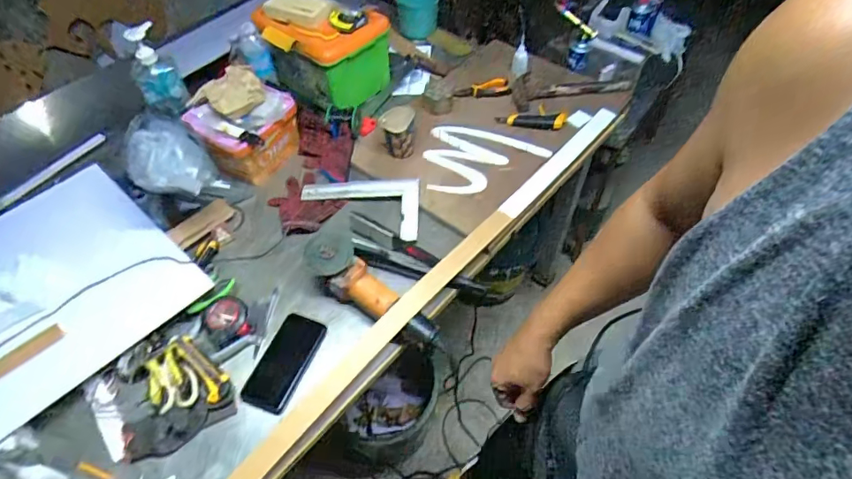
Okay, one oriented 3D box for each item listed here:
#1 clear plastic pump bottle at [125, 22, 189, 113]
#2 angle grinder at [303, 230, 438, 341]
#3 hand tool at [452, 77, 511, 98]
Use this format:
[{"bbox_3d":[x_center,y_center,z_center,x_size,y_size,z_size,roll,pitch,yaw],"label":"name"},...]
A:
[{"bbox_3d":[-0.575,-0.357,1.045,0.094,0.169,0.054,-30,58,-19],"label":"clear plastic pump bottle"},{"bbox_3d":[-0.109,0.085,0.863,0.098,0.076,0.292,-38,61,-23],"label":"angle grinder"},{"bbox_3d":[0.137,-0.377,1.248,0.178,0.030,0.044,-16,54,-25],"label":"hand tool"}]

